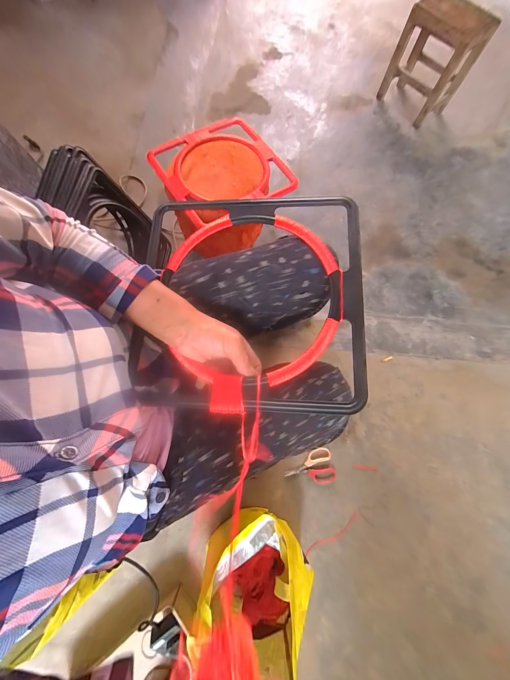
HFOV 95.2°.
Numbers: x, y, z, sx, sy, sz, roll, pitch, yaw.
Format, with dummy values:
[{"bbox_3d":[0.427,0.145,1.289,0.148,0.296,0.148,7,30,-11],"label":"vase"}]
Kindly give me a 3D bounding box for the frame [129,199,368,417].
[{"bbox_3d":[-0.020,-0.063,0.351,0.355,0.030,0.324,2,78,6],"label":"frame"}]

